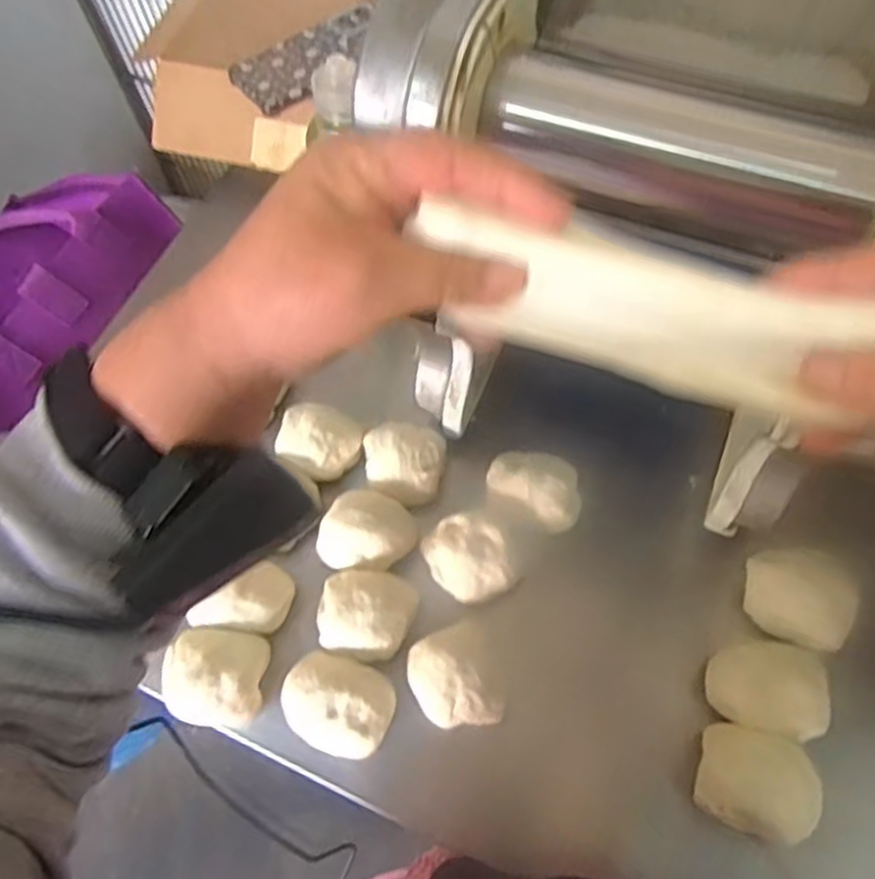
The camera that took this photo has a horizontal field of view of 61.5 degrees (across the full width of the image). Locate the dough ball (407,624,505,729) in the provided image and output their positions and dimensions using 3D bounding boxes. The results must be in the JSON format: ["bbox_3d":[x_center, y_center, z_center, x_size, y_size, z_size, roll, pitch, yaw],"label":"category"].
[{"bbox_3d":[0.015,0.167,0.513,0.064,0.034,0.066,-1,63,2],"label":"dough ball"}]

